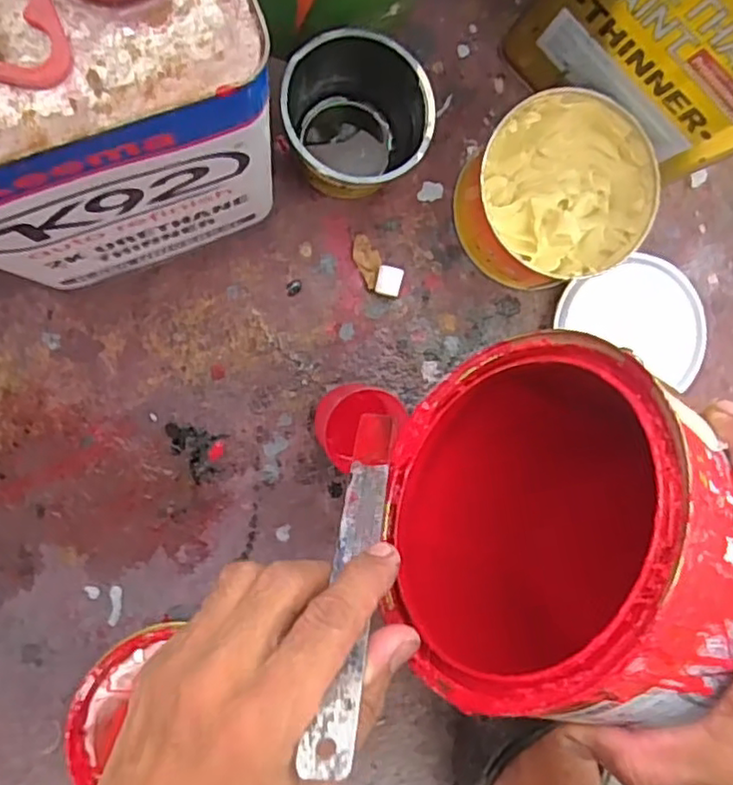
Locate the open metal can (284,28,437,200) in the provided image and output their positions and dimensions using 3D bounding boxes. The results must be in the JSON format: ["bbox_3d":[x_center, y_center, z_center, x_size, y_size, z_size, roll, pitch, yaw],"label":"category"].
[{"bbox_3d":[-0.009,-0.179,0.446,0.093,0.085,0.091,0,90,-7],"label":"open metal can"}]

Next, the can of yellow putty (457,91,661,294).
[{"bbox_3d":[0.133,-0.140,0.473,0.118,0.071,0.120,0,90,-7],"label":"can of yellow putty"}]

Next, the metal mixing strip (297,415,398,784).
[{"bbox_3d":[-0.005,0.073,0.301,0.021,0.194,0.006,-4,125,11],"label":"metal mixing strip"}]

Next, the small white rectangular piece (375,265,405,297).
[{"bbox_3d":[0.017,-0.082,0.486,0.019,0.012,0.021,9,89,-7],"label":"small white rectangular piece"}]

